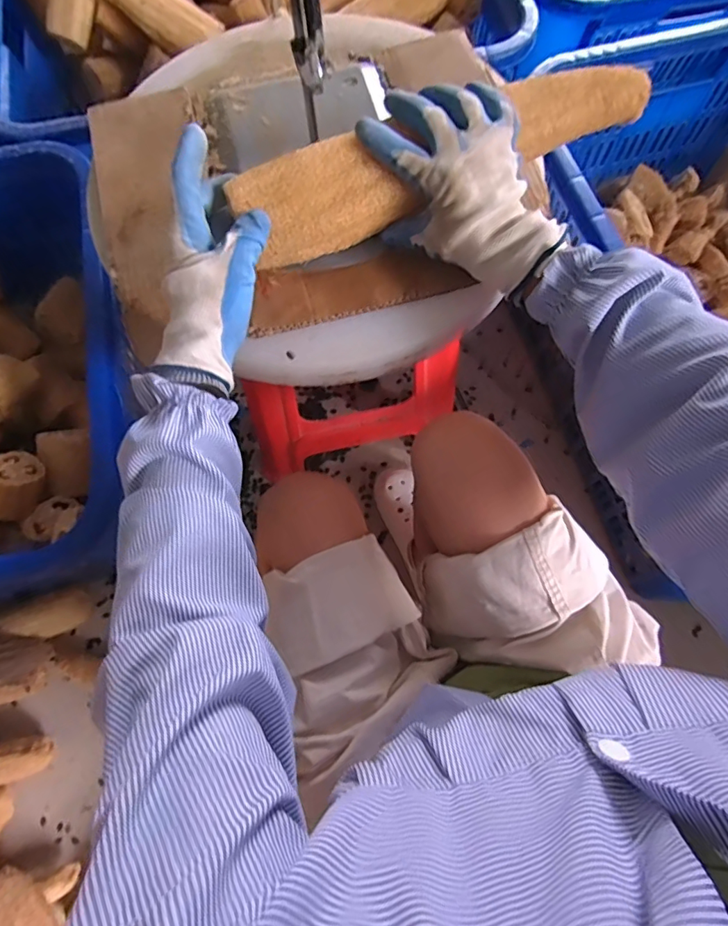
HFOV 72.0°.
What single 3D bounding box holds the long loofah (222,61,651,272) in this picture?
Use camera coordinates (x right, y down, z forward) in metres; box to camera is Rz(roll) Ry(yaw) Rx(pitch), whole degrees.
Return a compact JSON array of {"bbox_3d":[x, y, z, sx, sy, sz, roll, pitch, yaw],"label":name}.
[{"bbox_3d":[0.065,-0.265,0.435,0.358,0.057,0.065,-24,73,-5],"label":"long loofah"}]

